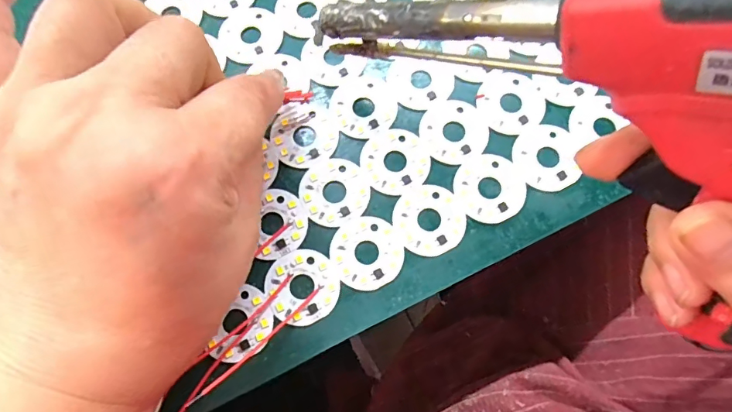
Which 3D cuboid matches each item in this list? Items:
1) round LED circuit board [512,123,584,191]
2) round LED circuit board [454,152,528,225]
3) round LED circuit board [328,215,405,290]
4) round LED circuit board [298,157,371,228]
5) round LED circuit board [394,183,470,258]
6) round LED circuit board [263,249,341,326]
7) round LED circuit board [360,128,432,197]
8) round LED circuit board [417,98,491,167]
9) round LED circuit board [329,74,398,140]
[{"bbox_3d":[0.081,-0.022,0.205,0.028,0.004,0.030,0,75,1],"label":"round LED circuit board"},{"bbox_3d":[0.055,-0.008,0.201,0.030,0.004,0.030,0,75,1],"label":"round LED circuit board"},{"bbox_3d":[0.000,0.020,0.195,0.030,0.004,0.030,0,75,1],"label":"round LED circuit board"},{"bbox_3d":[-0.014,-0.007,0.203,0.030,0.004,0.031,0,75,1],"label":"round LED circuit board"},{"bbox_3d":[0.028,0.005,0.198,0.030,0.004,0.030,0,75,1],"label":"round LED circuit board"},{"bbox_3d":[-0.027,0.034,0.193,0.031,0.004,0.031,0,75,1],"label":"round LED circuit board"},{"bbox_3d":[0.013,-0.021,0.206,0.031,0.004,0.031,0,75,1],"label":"round LED circuit board"},{"bbox_3d":[0.041,-0.035,0.209,0.031,0.004,0.031,0,75,1],"label":"round LED circuit board"},{"bbox_3d":[-0.001,-0.047,0.214,0.030,0.004,0.032,0,75,1],"label":"round LED circuit board"}]

